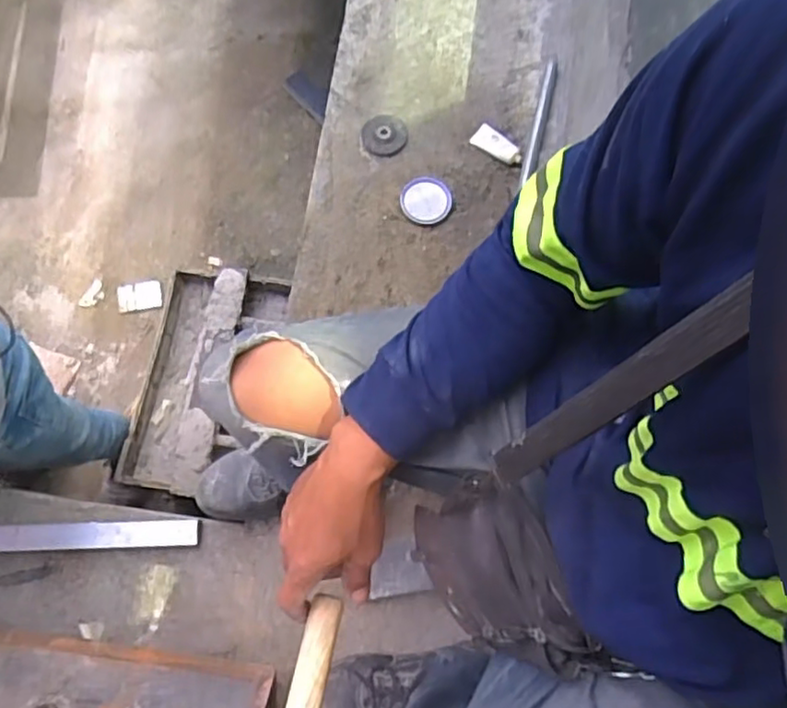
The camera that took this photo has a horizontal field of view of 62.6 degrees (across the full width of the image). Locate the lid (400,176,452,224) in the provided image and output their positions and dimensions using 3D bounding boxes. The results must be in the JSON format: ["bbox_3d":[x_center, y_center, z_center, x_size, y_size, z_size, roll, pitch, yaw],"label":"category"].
[{"bbox_3d":[0.060,-0.286,1.191,0.092,0.010,0.086,-2,74,1],"label":"lid"}]

